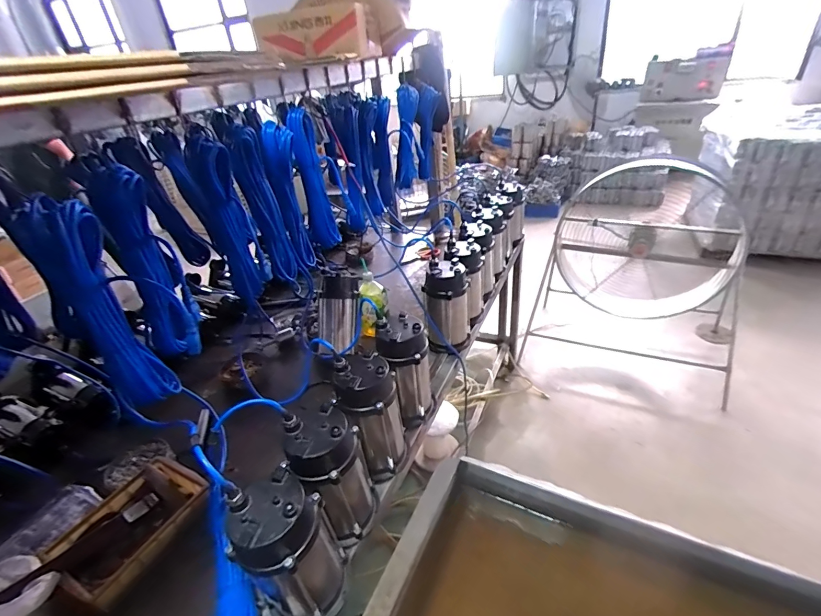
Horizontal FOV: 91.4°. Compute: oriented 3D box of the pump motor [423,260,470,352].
[{"bbox_3d":[0.108,-0.003,1.183,0.132,0.250,0.109,-5,32,4],"label":"pump motor"}]

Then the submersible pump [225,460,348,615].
[{"bbox_3d":[-0.185,0.384,0.632,0.137,0.250,0.119,-28,37,-29],"label":"submersible pump"}]

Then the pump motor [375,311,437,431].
[{"bbox_3d":[-0.007,0.154,0.963,0.119,0.252,0.120,-10,32,-4],"label":"pump motor"}]

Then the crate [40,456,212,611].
[{"bbox_3d":[-0.540,0.426,0.788,0.184,0.057,0.249,10,36,25],"label":"crate"}]

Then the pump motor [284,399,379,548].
[{"bbox_3d":[-0.135,0.313,0.738,0.123,0.257,0.116,-18,34,-17],"label":"pump motor"}]

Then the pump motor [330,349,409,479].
[{"bbox_3d":[-0.081,0.230,0.849,0.123,0.248,0.126,-7,32,1],"label":"pump motor"}]

